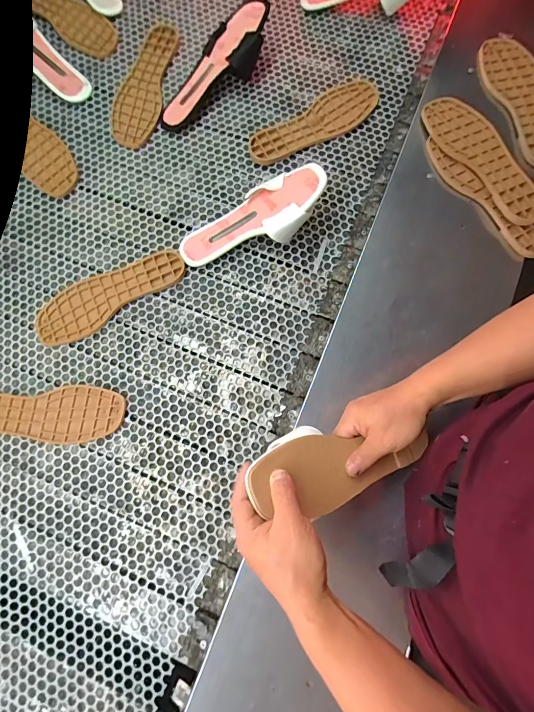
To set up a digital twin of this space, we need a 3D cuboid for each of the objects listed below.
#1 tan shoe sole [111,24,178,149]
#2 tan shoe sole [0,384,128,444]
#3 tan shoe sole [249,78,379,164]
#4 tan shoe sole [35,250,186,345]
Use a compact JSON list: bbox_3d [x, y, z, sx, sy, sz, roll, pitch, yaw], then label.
[{"bbox_3d":[-0.227,-0.508,0.640,0.082,0.008,0.265,13,80,3],"label":"tan shoe sole"},{"bbox_3d":[-0.352,0.086,0.529,0.257,0.014,0.084,3,80,1],"label":"tan shoe sole"},{"bbox_3d":[0.090,-0.421,0.615,0.261,0.011,0.090,-36,81,-6],"label":"tan shoe sole"},{"bbox_3d":[-0.259,-0.105,0.567,0.254,0.010,0.086,-28,81,-4],"label":"tan shoe sole"}]

